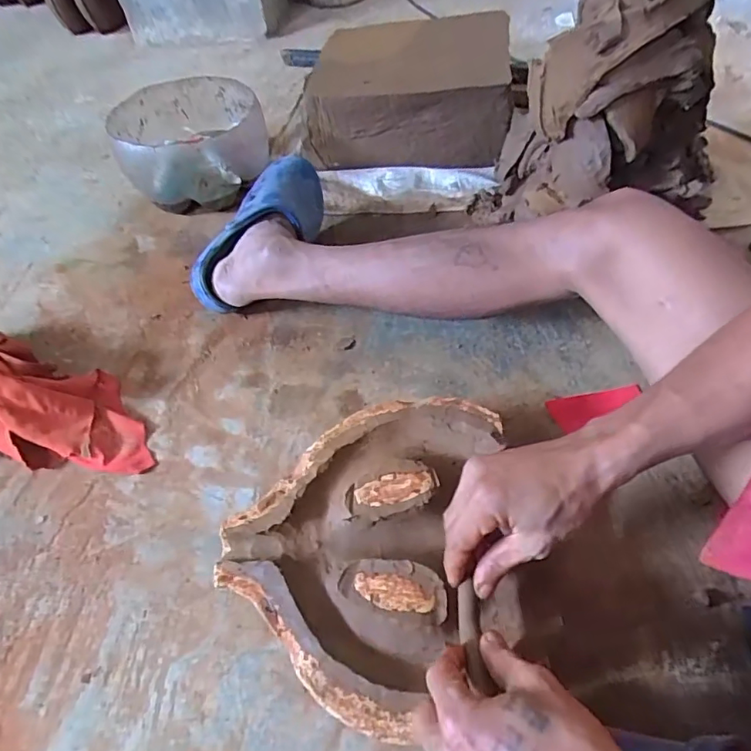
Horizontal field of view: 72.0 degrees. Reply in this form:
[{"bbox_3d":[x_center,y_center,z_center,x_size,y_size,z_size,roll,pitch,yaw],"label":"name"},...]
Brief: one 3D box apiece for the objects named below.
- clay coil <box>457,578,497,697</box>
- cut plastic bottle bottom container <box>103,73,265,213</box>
[{"bbox_3d":[0.068,0.185,0.367,0.014,0.019,0.077,-2,28,3],"label":"clay coil"},{"bbox_3d":[-0.302,-0.382,0.866,0.232,0.127,0.251,-18,53,-9],"label":"cut plastic bottle bottom container"}]

